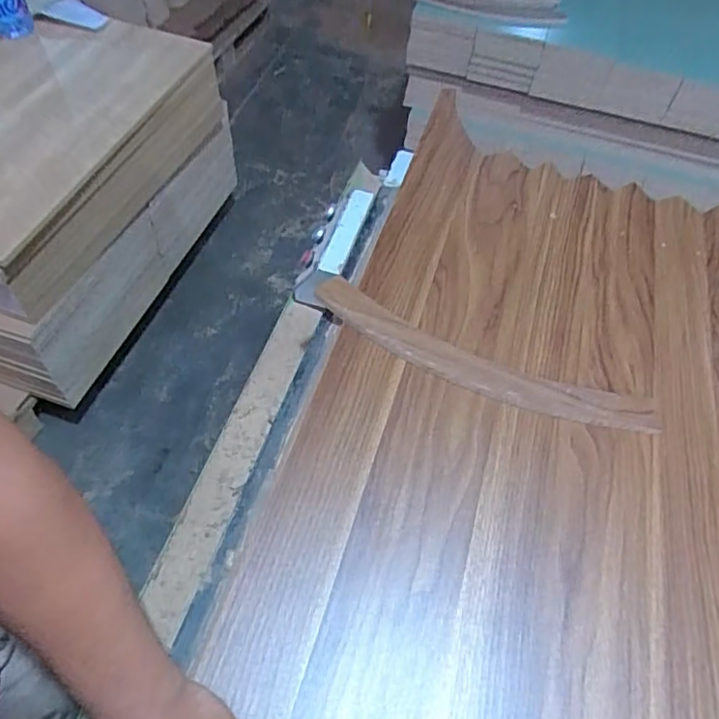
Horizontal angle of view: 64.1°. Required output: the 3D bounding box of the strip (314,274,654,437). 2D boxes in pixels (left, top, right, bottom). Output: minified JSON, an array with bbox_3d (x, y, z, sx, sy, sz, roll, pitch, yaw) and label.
[{"bbox_3d":[0.143,0.002,0.709,0.434,0.022,0.072,22,57,10],"label":"strip"}]

